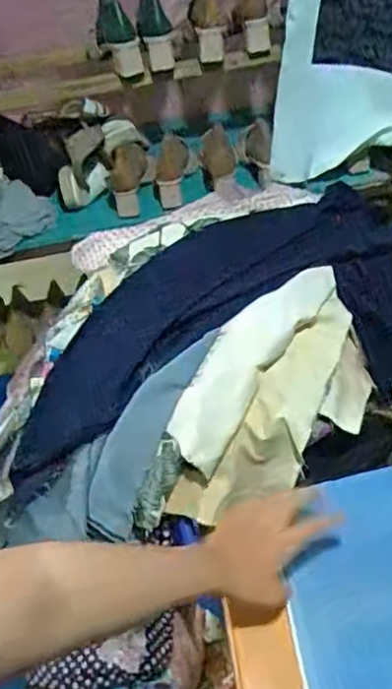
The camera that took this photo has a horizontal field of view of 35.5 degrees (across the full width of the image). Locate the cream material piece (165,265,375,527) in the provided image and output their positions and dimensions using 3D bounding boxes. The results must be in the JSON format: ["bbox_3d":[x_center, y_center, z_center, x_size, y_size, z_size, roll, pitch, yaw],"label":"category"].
[{"bbox_3d":[0.102,0.089,0.903,0.343,0.232,0.192,-25,50,-19],"label":"cream material piece"}]

